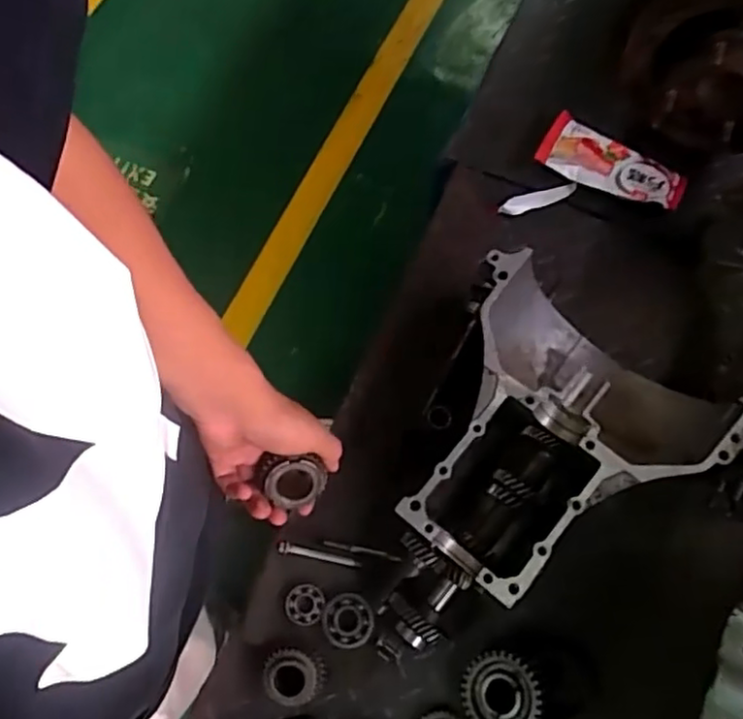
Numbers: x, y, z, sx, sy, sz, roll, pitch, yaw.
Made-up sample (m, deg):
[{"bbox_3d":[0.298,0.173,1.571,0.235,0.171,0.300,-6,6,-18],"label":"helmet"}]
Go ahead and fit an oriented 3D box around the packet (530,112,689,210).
[{"bbox_3d":[0.313,-0.256,0.852,0.196,0.027,0.088,17,70,5],"label":"packet"}]

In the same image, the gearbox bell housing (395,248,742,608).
[{"bbox_3d":[0.167,0.079,0.671,0.270,0.113,0.300,40,74,12],"label":"gearbox bell housing"}]

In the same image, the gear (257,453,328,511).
[{"bbox_3d":[-0.066,0.099,0.562,0.051,0.028,0.045,35,101,-20],"label":"gear"}]

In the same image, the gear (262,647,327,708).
[{"bbox_3d":[-0.076,0.312,0.645,0.057,0.038,0.048,19,70,5],"label":"gear"}]

